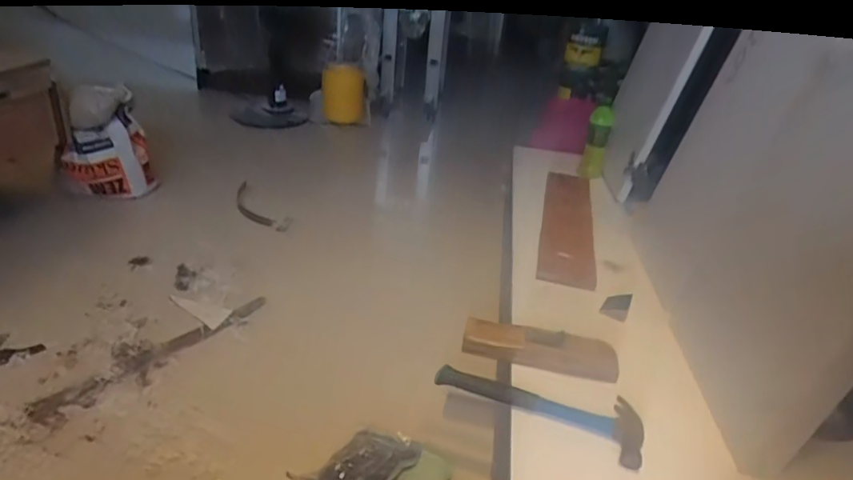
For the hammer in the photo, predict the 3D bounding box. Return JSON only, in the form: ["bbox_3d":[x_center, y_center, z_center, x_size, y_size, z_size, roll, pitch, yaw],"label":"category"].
[{"bbox_3d":[0.156,0.216,0.786,0.284,0.031,0.096,17,30,21],"label":"hammer"}]

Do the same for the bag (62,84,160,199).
[{"bbox_3d":[-0.858,-0.258,1.511,0.218,0.263,0.117,-15,34,-33],"label":"bag"}]

